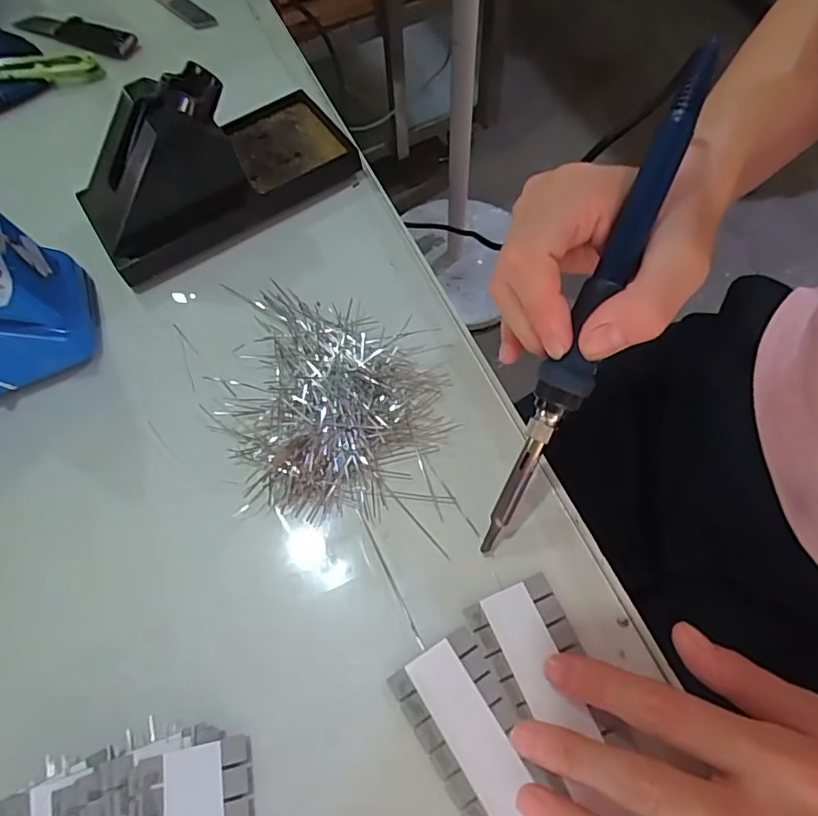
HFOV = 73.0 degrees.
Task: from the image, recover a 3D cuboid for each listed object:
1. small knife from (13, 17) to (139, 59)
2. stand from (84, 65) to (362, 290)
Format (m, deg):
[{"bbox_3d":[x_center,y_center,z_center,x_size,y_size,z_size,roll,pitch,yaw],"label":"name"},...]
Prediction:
[{"bbox_3d":[-0.258,-0.291,0.431,0.112,0.014,0.026,24,67,14],"label":"small knife"},{"bbox_3d":[-0.116,-0.151,0.322,0.156,0.071,0.076,-33,67,-12],"label":"stand"}]

